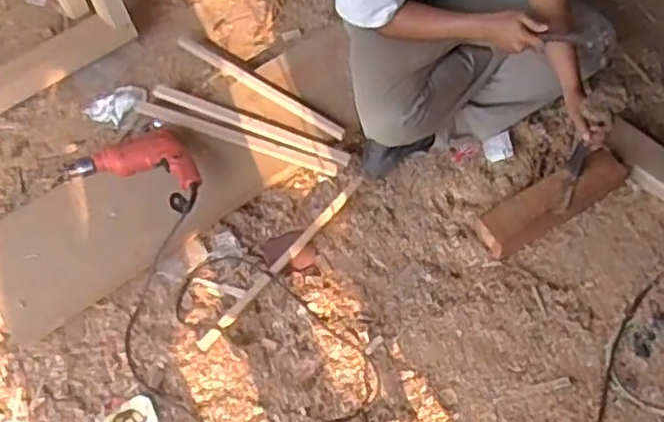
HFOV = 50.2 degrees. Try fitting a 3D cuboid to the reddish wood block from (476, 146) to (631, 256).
[{"bbox_3d":[0.496,-0.031,1.560,0.376,0.074,0.110,-27,65,-13],"label":"reddish wood block"}]

